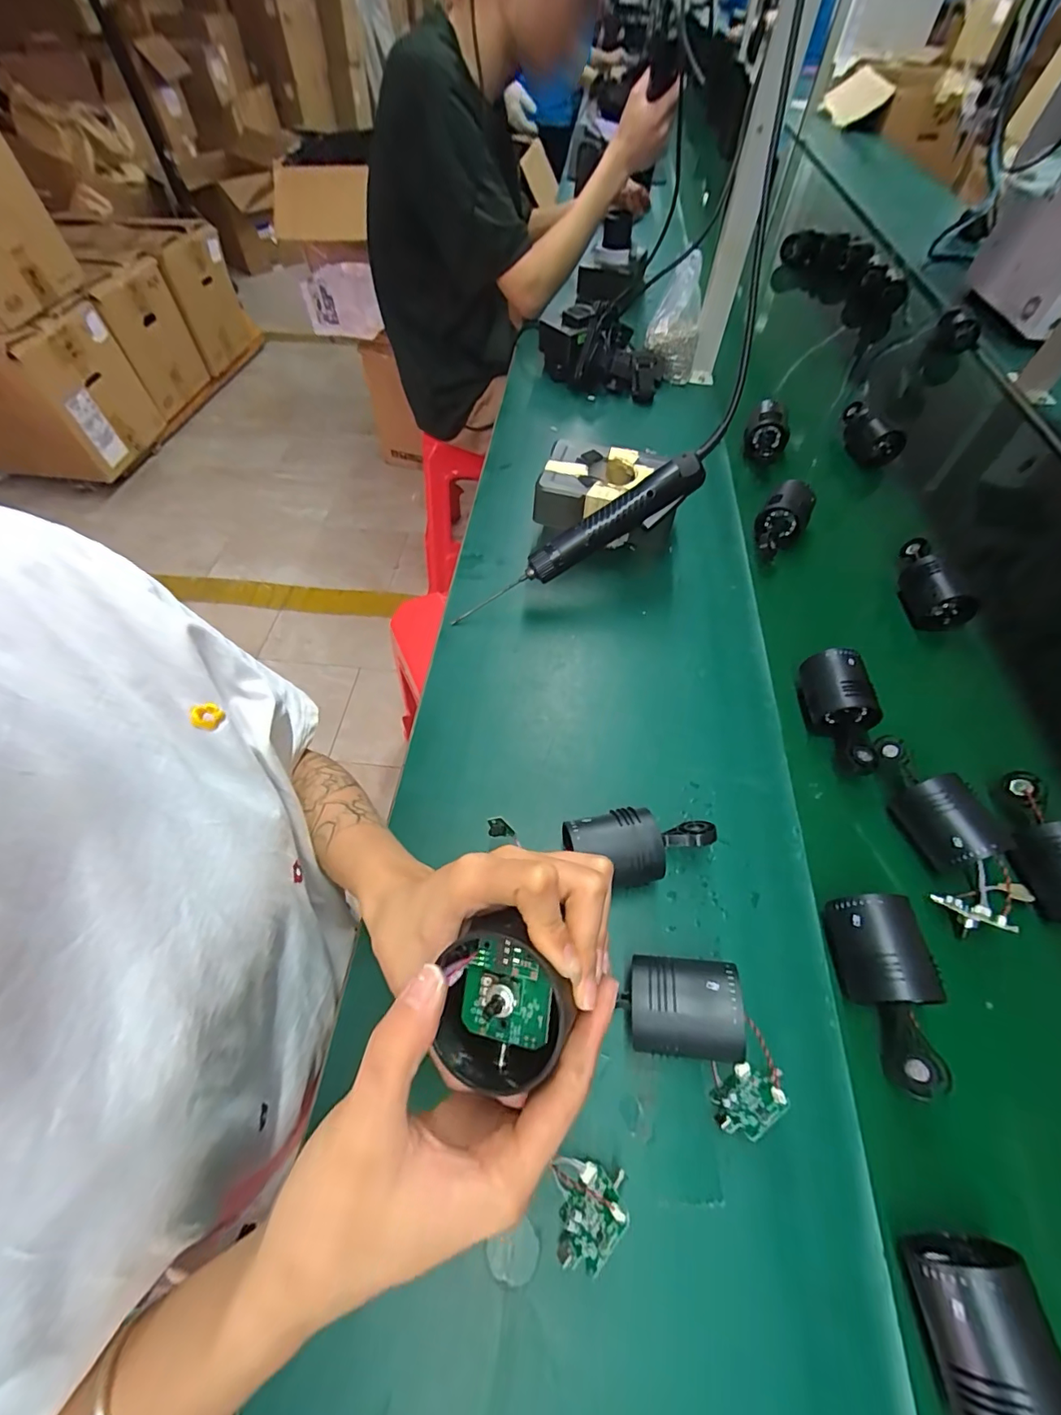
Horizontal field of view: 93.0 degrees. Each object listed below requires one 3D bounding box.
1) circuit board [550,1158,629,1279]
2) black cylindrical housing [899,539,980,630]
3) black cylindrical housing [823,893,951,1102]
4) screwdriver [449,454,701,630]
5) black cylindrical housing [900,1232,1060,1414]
[{"bbox_3d":[0.035,0.284,0.286,0.042,0.017,0.043,9,50,45],"label":"circuit board"},{"bbox_3d":[0.454,-0.139,0.576,0.059,0.052,0.115,-1,57,-3],"label":"black cylindrical housing"},{"bbox_3d":[0.246,0.192,0.346,0.048,0.053,0.120,-4,70,-5],"label":"black cylindrical housing"},{"bbox_3d":[0.048,-0.169,0.520,0.284,0.041,0.035,-30,60,8],"label":"screwdriver"},{"bbox_3d":[0.234,0.339,0.241,0.055,0.048,0.119,-3,57,-5],"label":"black cylindrical housing"}]

